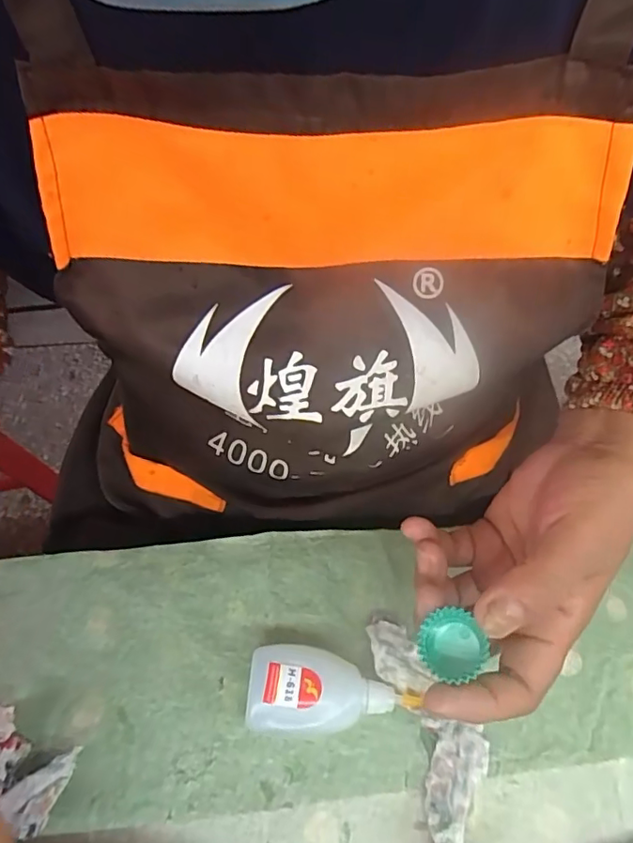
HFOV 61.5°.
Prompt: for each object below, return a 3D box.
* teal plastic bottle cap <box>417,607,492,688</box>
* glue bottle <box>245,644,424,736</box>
[{"bbox_3d":[0.062,0.104,0.246,0.029,0.021,0.030,1,59,-2],"label":"teal plastic bottle cap"},{"bbox_3d":[0.009,0.148,0.292,0.090,0.030,0.041,3,59,-1],"label":"glue bottle"}]

